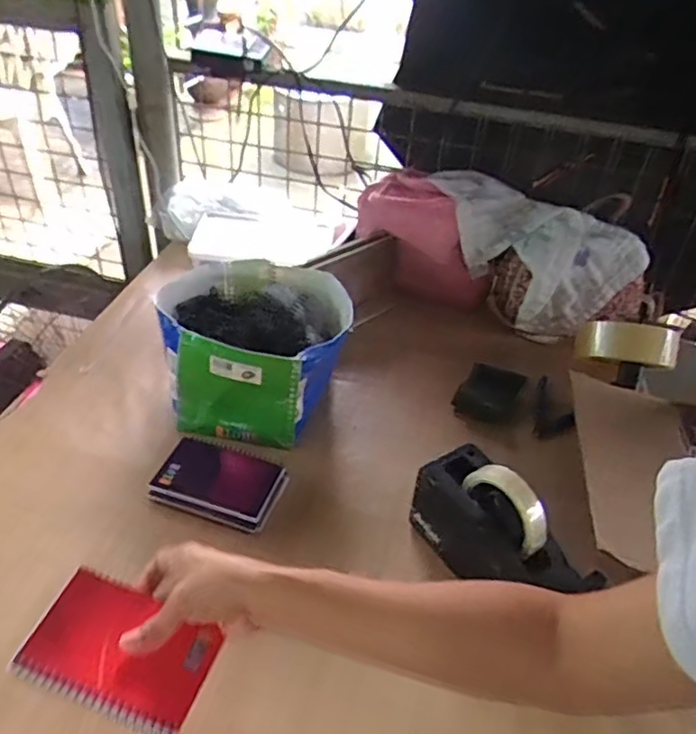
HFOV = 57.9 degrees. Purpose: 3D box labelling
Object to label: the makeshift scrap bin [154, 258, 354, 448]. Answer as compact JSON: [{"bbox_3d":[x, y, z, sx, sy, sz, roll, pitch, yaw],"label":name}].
[{"bbox_3d":[-0.125,-0.025,0.821,0.232,0.138,0.212,10,38,6],"label":"makeshift scrap bin"}]

